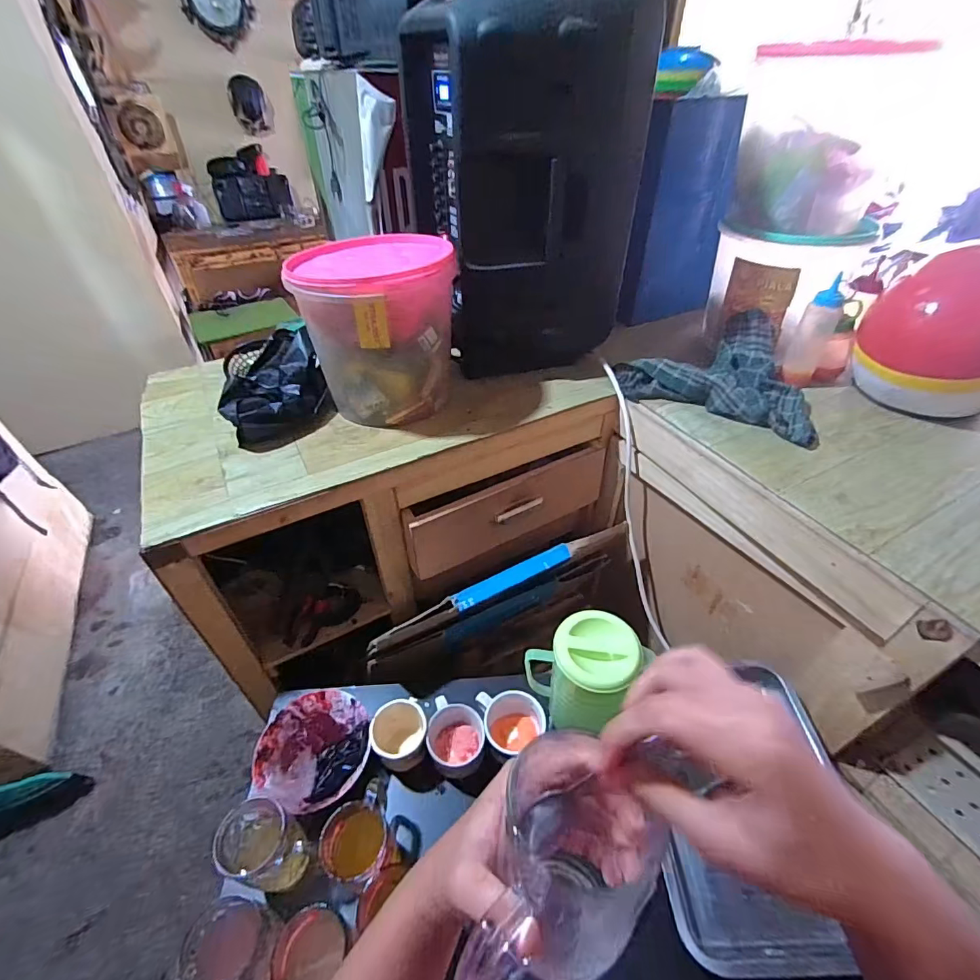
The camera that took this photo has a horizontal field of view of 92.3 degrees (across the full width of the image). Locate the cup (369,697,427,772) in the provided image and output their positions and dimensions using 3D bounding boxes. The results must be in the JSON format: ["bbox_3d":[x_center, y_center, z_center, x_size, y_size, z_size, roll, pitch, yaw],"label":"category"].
[{"bbox_3d":[-0.129,0.353,0.680,0.075,0.082,0.080,-1,43,1],"label":"cup"}]

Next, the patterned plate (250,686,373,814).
[{"bbox_3d":[-0.246,0.359,0.662,0.153,0.042,0.147,-1,43,1],"label":"patterned plate"}]

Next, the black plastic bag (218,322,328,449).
[{"bbox_3d":[-0.367,-0.183,0.806,0.152,0.112,0.190,-15,45,-13],"label":"black plastic bag"}]

